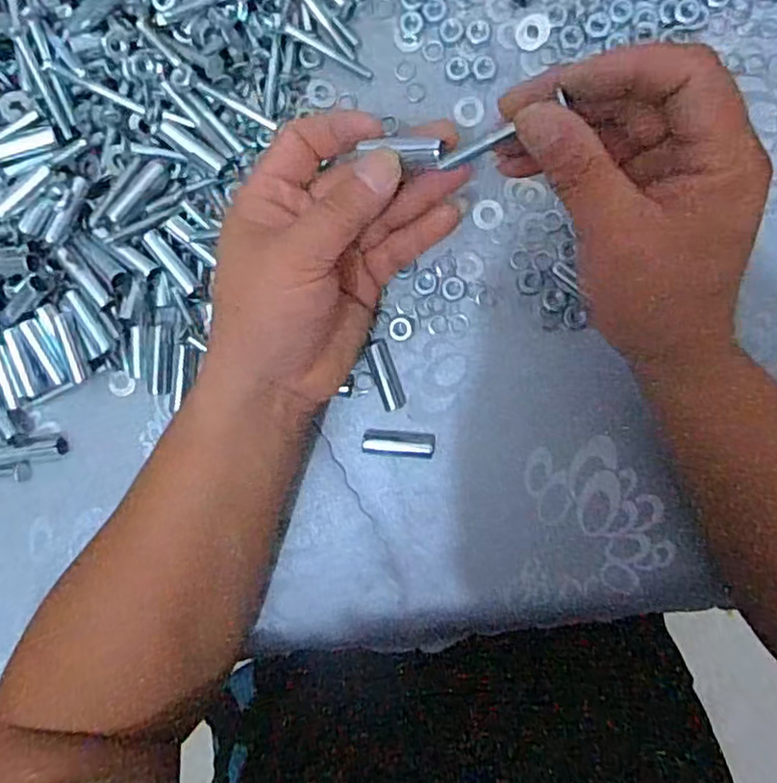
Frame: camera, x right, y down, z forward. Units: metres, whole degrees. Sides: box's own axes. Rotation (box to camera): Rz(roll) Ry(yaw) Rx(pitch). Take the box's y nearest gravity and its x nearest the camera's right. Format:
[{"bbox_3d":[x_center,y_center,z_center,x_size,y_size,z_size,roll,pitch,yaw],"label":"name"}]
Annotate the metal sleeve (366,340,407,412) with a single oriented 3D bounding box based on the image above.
[{"bbox_3d":[-0.001,-0.009,0.370,0.012,0.010,0.040,-18,91,4],"label":"metal sleeve"}]

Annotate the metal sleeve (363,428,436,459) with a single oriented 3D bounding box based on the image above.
[{"bbox_3d":[0.006,0.029,0.370,0.039,0.009,0.013,5,92,4],"label":"metal sleeve"}]

